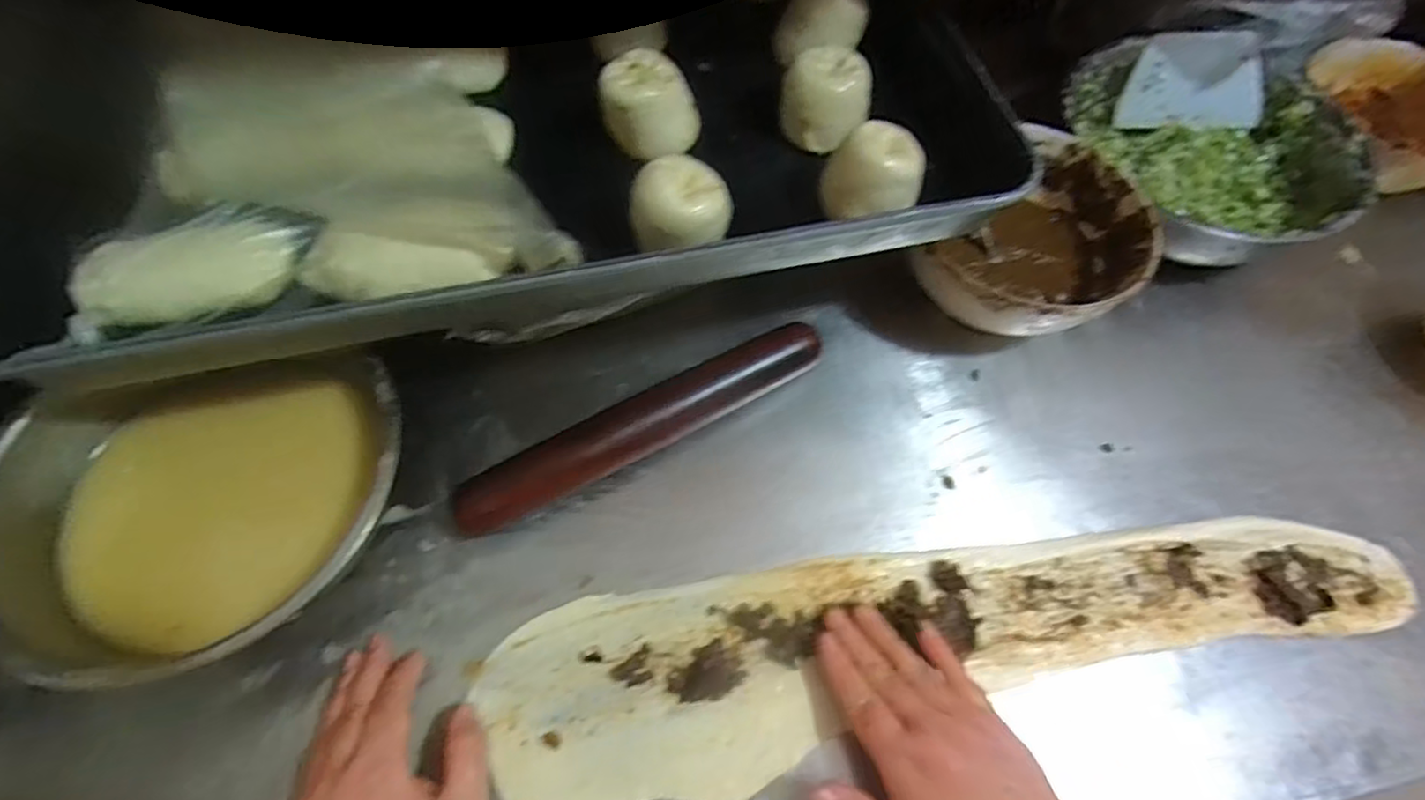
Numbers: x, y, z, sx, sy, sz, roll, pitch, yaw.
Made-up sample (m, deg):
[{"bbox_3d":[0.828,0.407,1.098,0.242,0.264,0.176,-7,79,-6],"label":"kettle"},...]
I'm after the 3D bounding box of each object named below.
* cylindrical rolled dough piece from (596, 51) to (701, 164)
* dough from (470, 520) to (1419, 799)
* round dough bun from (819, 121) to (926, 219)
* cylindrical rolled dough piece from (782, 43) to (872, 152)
[{"bbox_3d":[-0.040,-0.191,0.436,0.065,0.048,0.053,-5,62,-4],"label":"cylindrical rolled dough piece"},{"bbox_3d":[0.156,0.145,0.413,0.572,0.012,0.115,-8,63,-7],"label":"dough"},{"bbox_3d":[0.100,-0.139,0.408,0.060,0.044,0.050,17,63,8],"label":"round dough bun"},{"bbox_3d":[0.077,-0.203,0.443,0.060,0.043,0.056,0,62,-1],"label":"cylindrical rolled dough piece"}]

